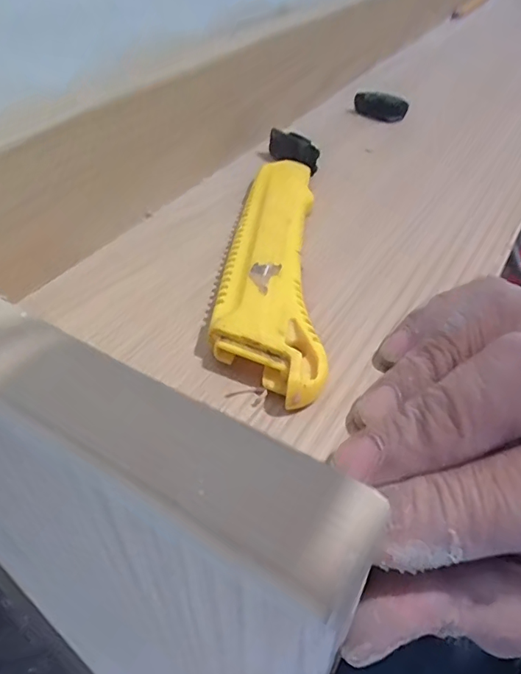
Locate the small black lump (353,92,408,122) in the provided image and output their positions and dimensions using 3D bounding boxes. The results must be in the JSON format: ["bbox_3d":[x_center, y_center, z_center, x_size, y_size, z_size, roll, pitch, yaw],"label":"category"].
[{"bbox_3d":[0.070,-0.139,0.297,0.033,0.014,0.010,31,51,27],"label":"small black lump"}]

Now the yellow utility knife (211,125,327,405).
[{"bbox_3d":[0.006,-0.043,0.195,0.033,0.011,0.168,3,44,2],"label":"yellow utility knife"}]

